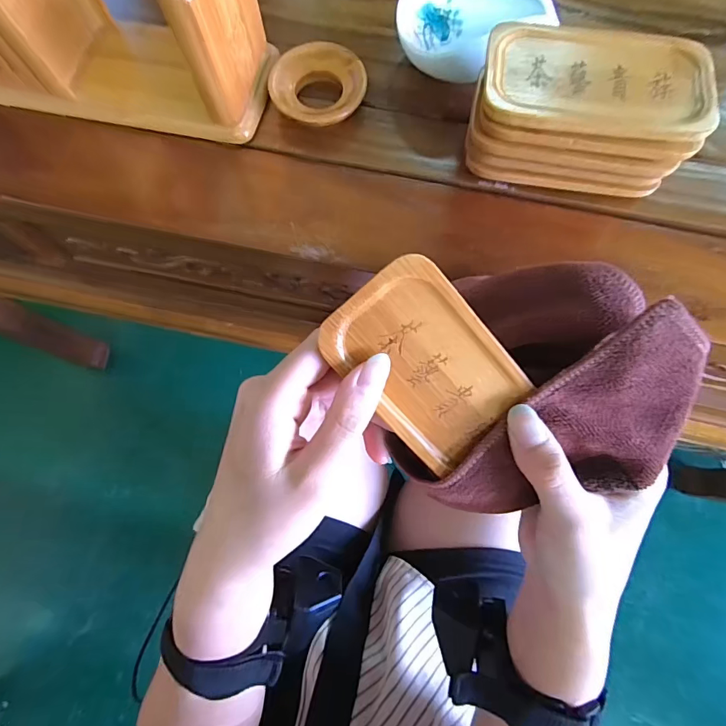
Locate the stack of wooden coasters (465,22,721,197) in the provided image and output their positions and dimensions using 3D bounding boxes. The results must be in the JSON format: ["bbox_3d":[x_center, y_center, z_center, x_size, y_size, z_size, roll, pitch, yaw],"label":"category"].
[{"bbox_3d":[0.110,-0.127,0.230,0.106,0.062,0.056,8,74,3],"label":"stack of wooden coasters"}]

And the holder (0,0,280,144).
[{"bbox_3d":[-0.152,-0.198,0.234,0.184,0.102,0.073,15,74,5],"label":"holder"}]

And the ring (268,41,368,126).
[{"bbox_3d":[-0.028,-0.168,0.266,0.057,0.019,0.054,0,73,1],"label":"ring"}]

